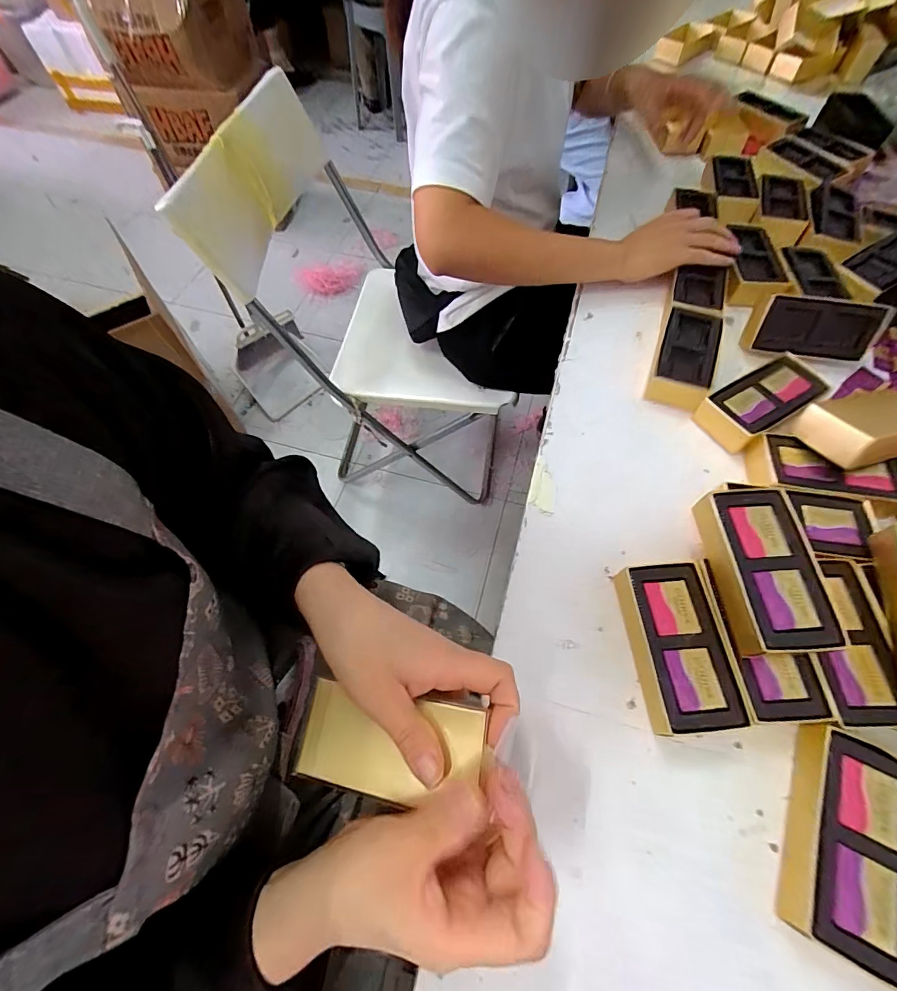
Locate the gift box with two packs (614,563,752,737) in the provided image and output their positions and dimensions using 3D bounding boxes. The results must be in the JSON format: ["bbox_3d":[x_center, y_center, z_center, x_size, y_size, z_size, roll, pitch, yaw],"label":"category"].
[{"bbox_3d":[0.163,0.110,0.314,0.062,0.030,0.110,-5,62,-1],"label":"gift box with two packs"}]

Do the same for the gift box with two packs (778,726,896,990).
[{"bbox_3d":[0.244,0.210,0.257,0.057,0.032,0.113,25,66,15],"label":"gift box with two packs"}]

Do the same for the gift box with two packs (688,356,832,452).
[{"bbox_3d":[0.299,-0.090,0.411,0.111,0.028,0.055,-30,65,-13],"label":"gift box with two packs"}]

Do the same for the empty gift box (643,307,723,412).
[{"bbox_3d":[0.242,-0.144,0.440,0.057,0.026,0.123,22,65,13],"label":"empty gift box"}]

